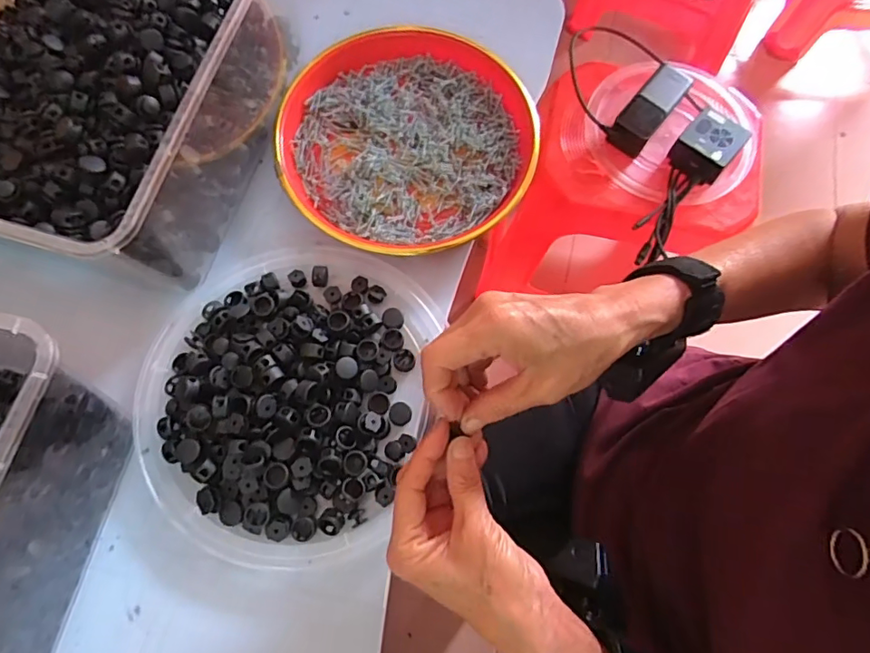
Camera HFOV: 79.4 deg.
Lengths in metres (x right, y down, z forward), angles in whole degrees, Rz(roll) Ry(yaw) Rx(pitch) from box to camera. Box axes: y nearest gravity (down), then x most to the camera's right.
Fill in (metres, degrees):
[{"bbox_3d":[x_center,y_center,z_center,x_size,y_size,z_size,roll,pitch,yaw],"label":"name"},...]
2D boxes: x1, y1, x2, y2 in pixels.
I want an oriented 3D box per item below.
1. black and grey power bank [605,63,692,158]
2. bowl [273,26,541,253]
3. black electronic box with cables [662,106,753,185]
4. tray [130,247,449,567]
[{"bbox_3d":[0.308,-0.311,0.747,0.054,0.042,0.144,36,75,10],"label":"black and grey power bank"},{"bbox_3d":[-0.023,-0.163,0.453,0.217,0.021,0.211,0,72,-1],"label":"bowl"},{"bbox_3d":[0.375,-0.248,0.721,0.074,0.044,0.084,39,75,11],"label":"black electronic box with cables"},{"bbox_3d":[-0.113,0.045,0.385,0.204,0.028,0.226,9,72,2],"label":"tray"}]

